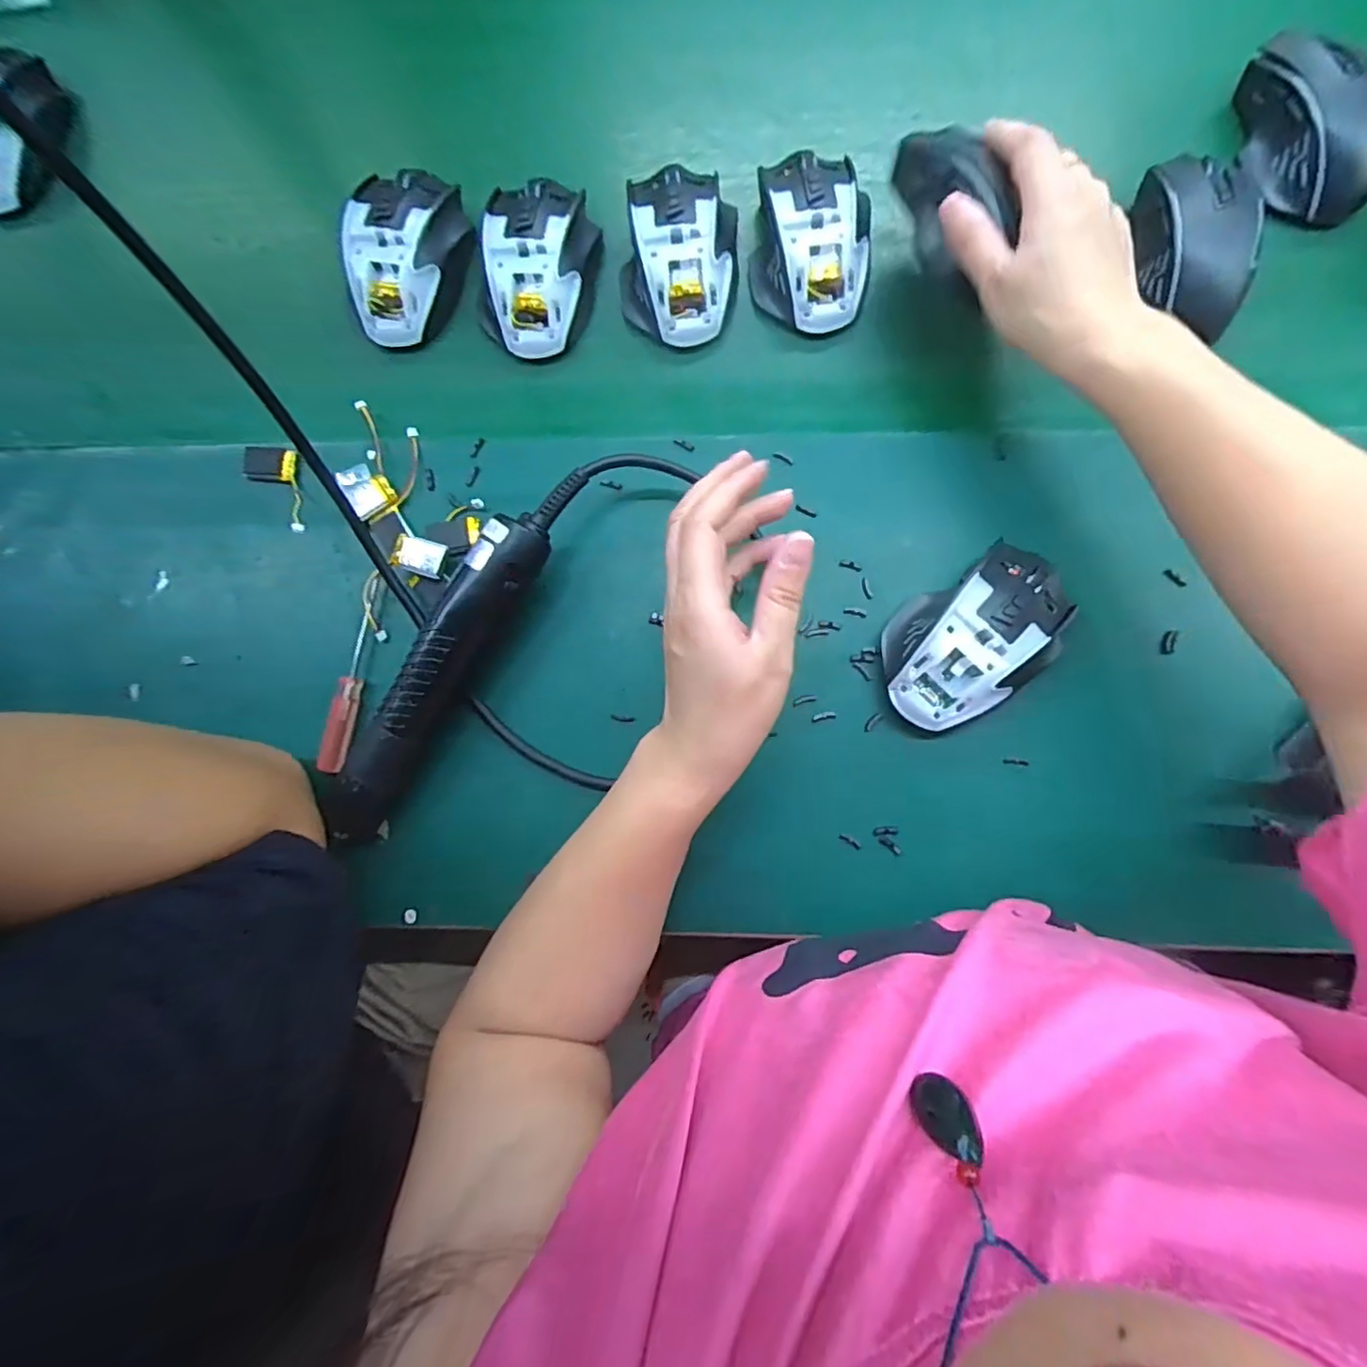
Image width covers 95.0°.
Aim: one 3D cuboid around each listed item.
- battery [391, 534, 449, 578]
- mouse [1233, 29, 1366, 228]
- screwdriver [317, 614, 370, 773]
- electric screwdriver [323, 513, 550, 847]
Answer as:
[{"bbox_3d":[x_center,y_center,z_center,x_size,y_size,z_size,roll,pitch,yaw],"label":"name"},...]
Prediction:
[{"bbox_3d":[-0.159,-0.077,0.376,0.029,0.006,0.021,16,90,-2],"label":"battery"},{"bbox_3d":[0.381,-0.344,0.389,0.054,0.048,0.112,-14,83,1],"label":"mouse"},{"bbox_3d":[-0.202,0.006,0.375,0.011,0.018,0.093,9,84,3],"label":"screwdriver"},{"bbox_3d":[-0.138,-0.003,0.356,0.036,0.048,0.206,32,86,5],"label":"electric screwdriver"}]

